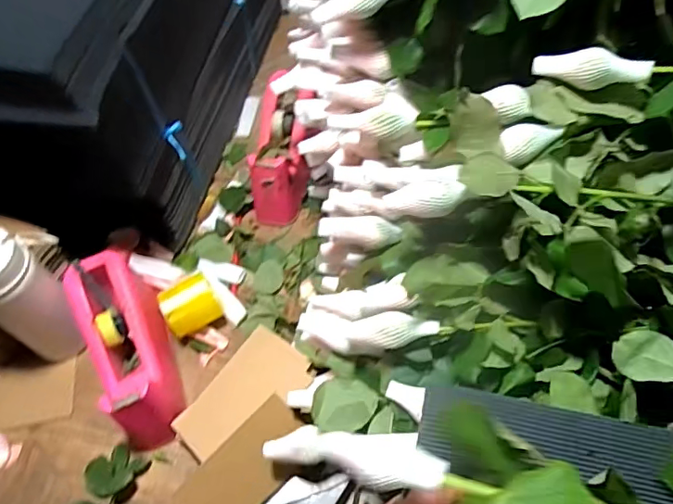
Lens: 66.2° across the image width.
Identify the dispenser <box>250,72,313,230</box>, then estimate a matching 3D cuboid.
[{"bbox_3d":[-0.074,-0.150,0.705,0.072,0.094,0.212,1,70,4],"label":"dispenser"}]

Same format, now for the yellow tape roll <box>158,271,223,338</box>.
[{"bbox_3d":[-0.174,0.062,0.618,0.064,0.043,0.049,-27,60,-13],"label":"yellow tape roll"}]

